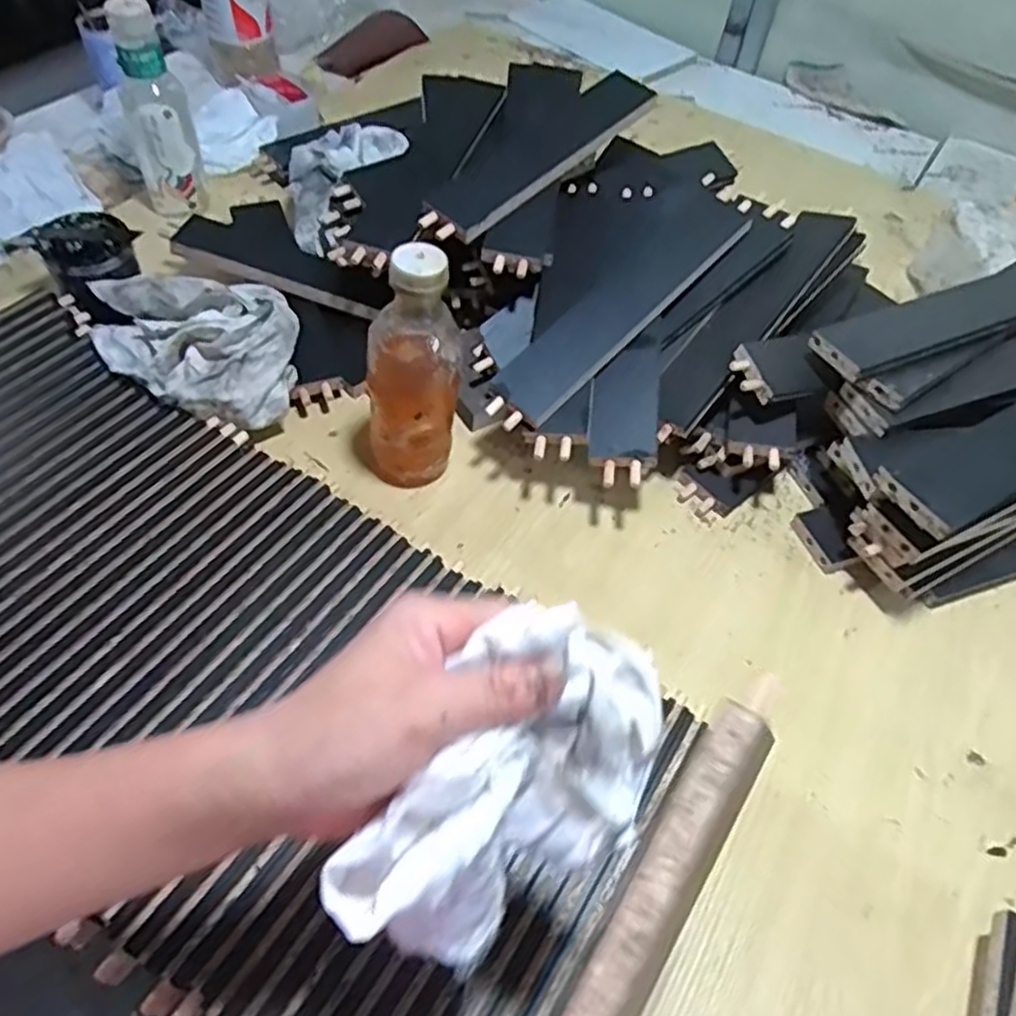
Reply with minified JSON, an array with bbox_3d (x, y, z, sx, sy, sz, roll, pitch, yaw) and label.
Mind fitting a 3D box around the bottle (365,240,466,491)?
[{"bbox_3d":[-0.076,-0.102,0.583,0.080,0.201,0.066,2,54,-3],"label":"bottle"}]

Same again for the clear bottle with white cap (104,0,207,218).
[{"bbox_3d":[-0.364,-0.403,0.780,0.067,0.188,0.066,-20,58,-18],"label":"clear bottle with white cap"}]

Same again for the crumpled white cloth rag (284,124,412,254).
[{"bbox_3d":[-0.185,-0.360,0.809,0.091,0.049,0.199,21,56,10],"label":"crumpled white cloth rag"}]

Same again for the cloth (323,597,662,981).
[{"bbox_3d":[0.002,0.114,0.290,0.083,0.106,0.126,27,57,14],"label":"cloth"}]

